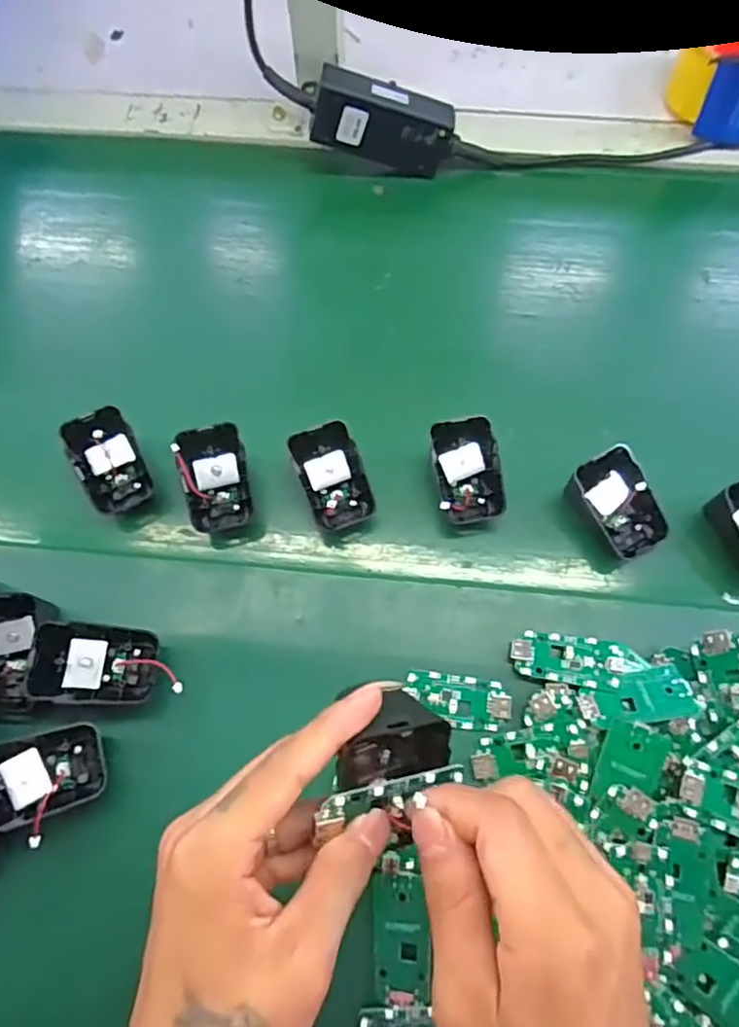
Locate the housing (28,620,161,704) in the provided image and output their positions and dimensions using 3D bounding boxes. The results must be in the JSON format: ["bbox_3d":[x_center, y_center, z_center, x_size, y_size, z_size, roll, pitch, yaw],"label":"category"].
[{"bbox_3d":[-0.160,0.088,0.368,0.071,0.025,0.043,6,88,-17],"label":"housing"}]

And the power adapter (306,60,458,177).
[{"bbox_3d":[0.010,-0.325,0.518,0.120,0.051,0.030,11,65,-14],"label":"power adapter"}]

